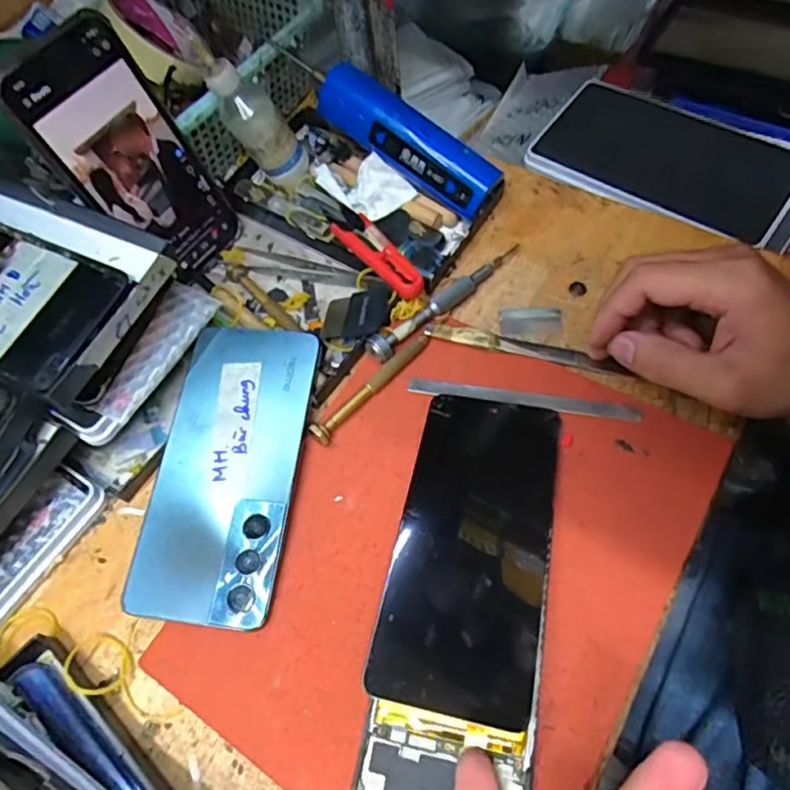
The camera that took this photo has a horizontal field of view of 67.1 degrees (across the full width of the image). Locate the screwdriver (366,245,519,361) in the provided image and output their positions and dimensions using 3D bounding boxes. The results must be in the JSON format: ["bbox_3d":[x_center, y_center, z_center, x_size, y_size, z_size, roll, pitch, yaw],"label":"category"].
[{"bbox_3d":[0.033,-0.061,0.371,0.124,0.013,0.014,-40,65,-15],"label":"screwdriver"}]

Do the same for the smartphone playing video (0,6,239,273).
[{"bbox_3d":[-0.155,-0.142,0.363,0.005,0.152,0.076,23,73,38],"label":"smartphone playing video"}]

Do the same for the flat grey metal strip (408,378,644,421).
[{"bbox_3d":[0.072,0.003,0.340,0.129,0.004,0.009,8,69,11],"label":"flat grey metal strip"}]

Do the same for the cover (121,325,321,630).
[{"bbox_3d":[-0.089,0.036,0.323,0.073,0.005,0.162,5,66,4],"label":"cover"}]

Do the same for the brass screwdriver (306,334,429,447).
[{"bbox_3d":[-0.013,-0.005,0.346,0.010,0.006,0.091,40,72,23],"label":"brass screwdriver"}]

